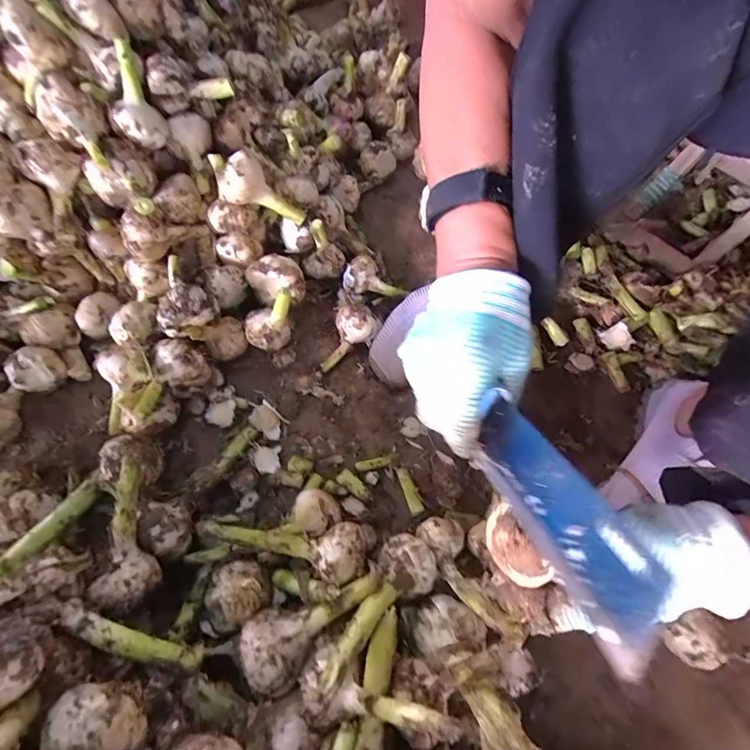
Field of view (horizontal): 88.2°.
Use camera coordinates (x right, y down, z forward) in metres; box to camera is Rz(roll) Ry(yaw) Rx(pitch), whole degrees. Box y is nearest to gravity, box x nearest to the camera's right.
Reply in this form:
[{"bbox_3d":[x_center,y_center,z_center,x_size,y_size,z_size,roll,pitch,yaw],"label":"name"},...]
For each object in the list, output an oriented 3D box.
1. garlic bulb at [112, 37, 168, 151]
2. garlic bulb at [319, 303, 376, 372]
[{"bbox_3d":[-0.234,-0.269,0.378,0.038,0.083,0.036,-6,24,-4],"label":"garlic bulb"},{"bbox_3d":[-0.034,-0.049,0.451,0.044,0.035,0.091,34,69,14],"label":"garlic bulb"}]

